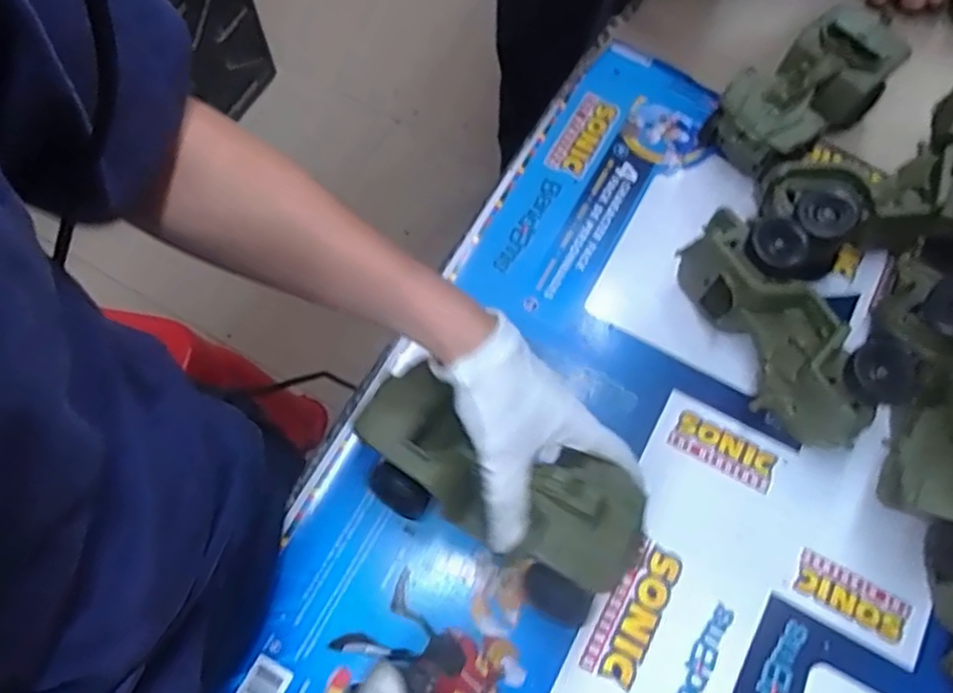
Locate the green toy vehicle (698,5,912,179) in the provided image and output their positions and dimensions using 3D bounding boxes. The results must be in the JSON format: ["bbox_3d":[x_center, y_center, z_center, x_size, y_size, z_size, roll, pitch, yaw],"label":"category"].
[{"bbox_3d":[0.281,-0.213,0.610,0.175,0.078,0.081,-38,73,-14],"label":"green toy vehicle"}]

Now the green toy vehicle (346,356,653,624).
[{"bbox_3d":[0.012,0.083,0.422,0.173,0.053,0.086,26,70,15],"label":"green toy vehicle"}]

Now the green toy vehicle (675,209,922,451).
[{"bbox_3d":[0.226,-0.015,0.526,0.094,0.080,0.186,-18,69,-7],"label":"green toy vehicle"}]

